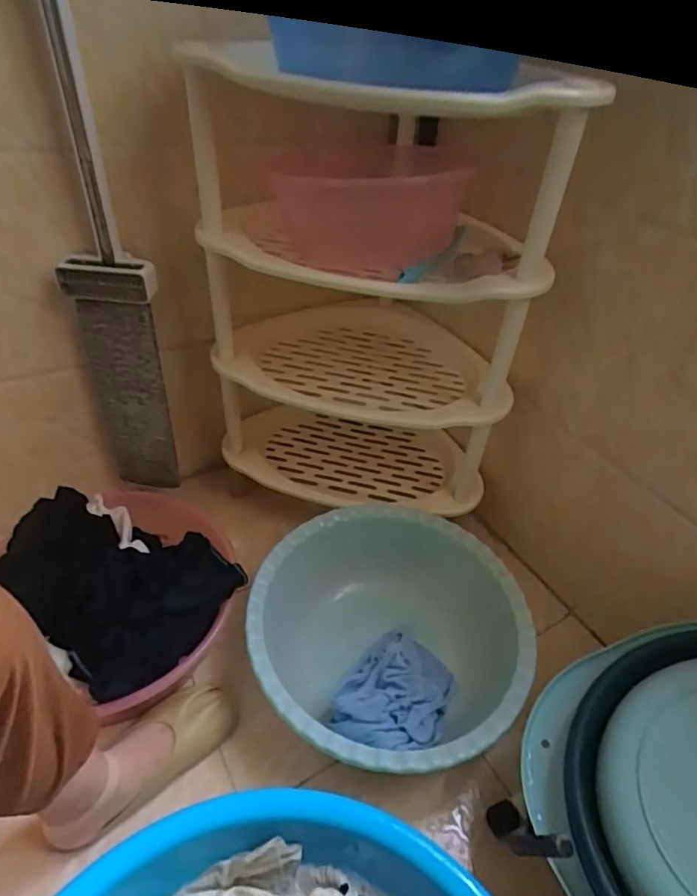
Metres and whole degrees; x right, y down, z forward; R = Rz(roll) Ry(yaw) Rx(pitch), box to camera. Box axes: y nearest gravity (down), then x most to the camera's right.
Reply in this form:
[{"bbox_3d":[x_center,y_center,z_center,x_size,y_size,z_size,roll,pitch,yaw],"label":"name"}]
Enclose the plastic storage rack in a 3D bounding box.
[{"bbox_3d":[0.006,-0.199,0.825,0.419,0.601,0.334,-2,40,-8],"label":"plastic storage rack"}]

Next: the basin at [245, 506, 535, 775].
[{"bbox_3d":[0.053,0.267,0.758,0.363,0.131,0.365,3,40,-2],"label":"basin"}]

